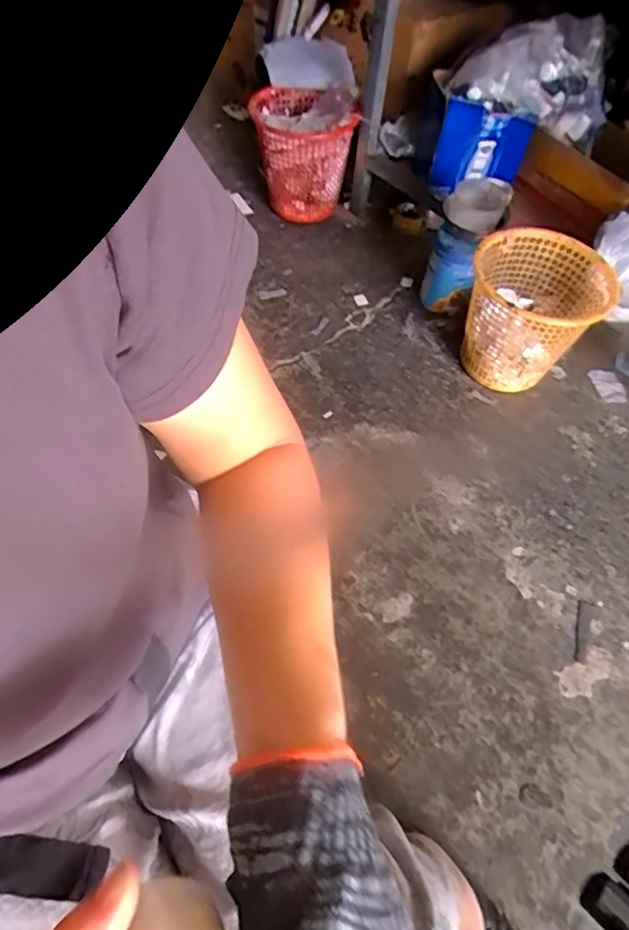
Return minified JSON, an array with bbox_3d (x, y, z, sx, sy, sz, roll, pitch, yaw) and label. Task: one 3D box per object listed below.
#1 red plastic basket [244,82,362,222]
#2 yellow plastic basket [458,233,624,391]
[{"bbox_3d":[-0.033,-0.821,1.462,0.247,0.302,0.245,-12,60,-12],"label":"red plastic basket"},{"bbox_3d":[0.452,-0.312,1.184,0.274,0.281,0.264,29,60,13],"label":"yellow plastic basket"}]

